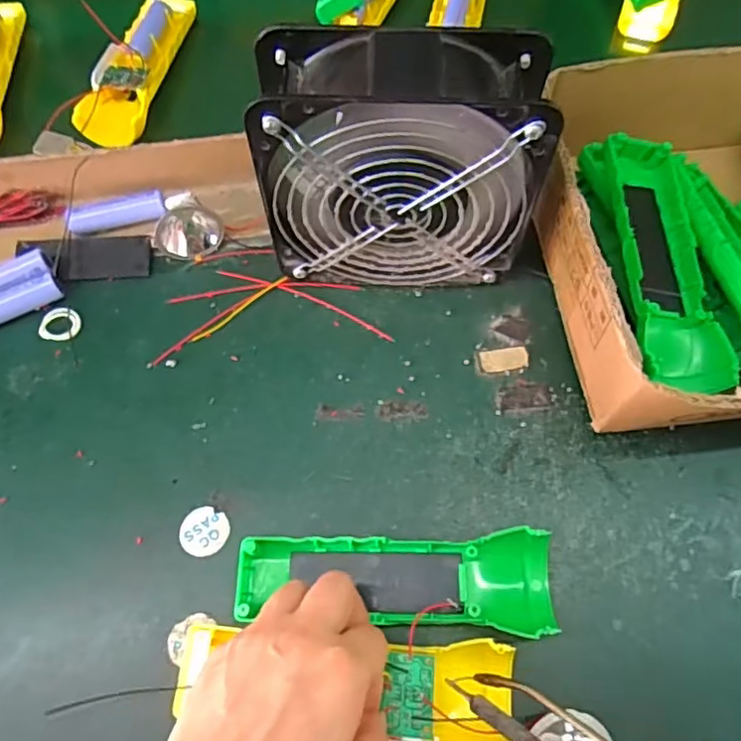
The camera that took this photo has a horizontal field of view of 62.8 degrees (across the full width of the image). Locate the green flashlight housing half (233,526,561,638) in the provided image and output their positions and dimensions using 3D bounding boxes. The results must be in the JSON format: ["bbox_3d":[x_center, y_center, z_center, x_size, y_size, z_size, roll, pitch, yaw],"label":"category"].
[{"bbox_3d":[0.013,0.108,0.319,0.162,0.023,0.048,2,67,3],"label":"green flashlight housing half"}]

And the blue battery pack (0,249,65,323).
[{"bbox_3d":[-0.240,-0.051,0.398,0.064,0.018,0.033,-29,69,-10],"label":"blue battery pack"}]

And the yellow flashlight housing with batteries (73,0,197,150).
[{"bbox_3d":[-0.186,-0.249,0.491,0.047,0.027,0.157,8,67,5],"label":"yellow flashlight housing with batteries"}]

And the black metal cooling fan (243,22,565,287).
[{"bbox_3d":[0.018,-0.111,0.350,0.146,0.148,0.061,2,67,2],"label":"black metal cooling fan"}]

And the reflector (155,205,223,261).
[{"bbox_3d":[-0.123,-0.093,0.410,0.041,0.030,0.035,-32,70,-12],"label":"reflector"}]

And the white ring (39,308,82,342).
[{"bbox_3d":[-0.204,-0.030,0.399,0.025,0.004,0.025,-1,67,1],"label":"white ring"}]

